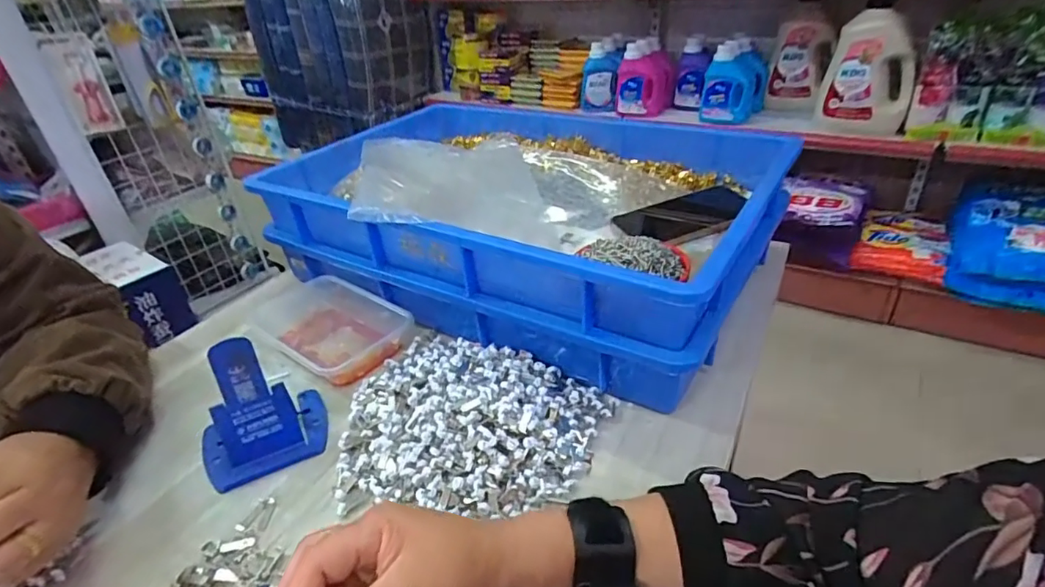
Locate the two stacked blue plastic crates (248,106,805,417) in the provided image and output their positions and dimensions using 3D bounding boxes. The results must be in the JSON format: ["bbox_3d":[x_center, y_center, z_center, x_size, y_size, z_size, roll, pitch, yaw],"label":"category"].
[{"bbox_3d":[0.009,-0.099,0.678,0.533,0.166,0.408,16,36,31],"label":"two stacked blue plastic crates"}]

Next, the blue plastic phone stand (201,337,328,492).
[{"bbox_3d":[-0.226,0.093,0.457,0.103,0.096,0.076,-22,36,-27],"label":"blue plastic phone stand"}]

